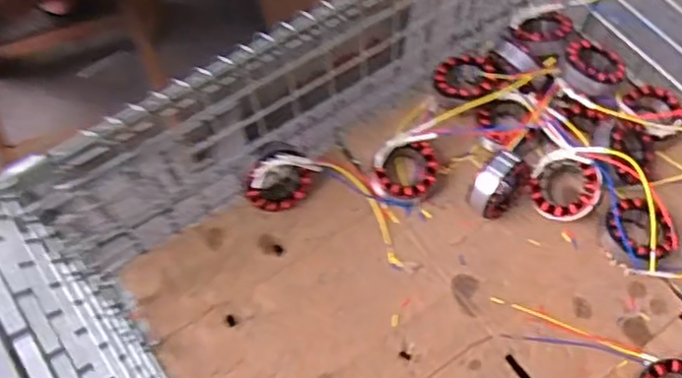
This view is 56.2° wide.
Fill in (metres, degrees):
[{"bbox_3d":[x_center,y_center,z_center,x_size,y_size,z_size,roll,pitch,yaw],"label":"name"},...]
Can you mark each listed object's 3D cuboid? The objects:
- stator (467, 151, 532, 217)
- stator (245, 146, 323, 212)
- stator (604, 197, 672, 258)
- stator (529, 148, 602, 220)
[{"bbox_3d":[0.199,-0.005,0.795,0.084,0.087,0.044,-33,67,-14],"label":"stator"},{"bbox_3d":[-0.075,-0.014,0.798,0.092,0.079,0.035,-16,41,-15],"label":"stator"},{"bbox_3d":[0.359,0.051,0.782,0.070,0.048,0.081,-13,63,-5],"label":"stator"},{"bbox_3d":[0.278,-0.006,0.791,0.083,0.025,0.086,-1,89,40],"label":"stator"}]

